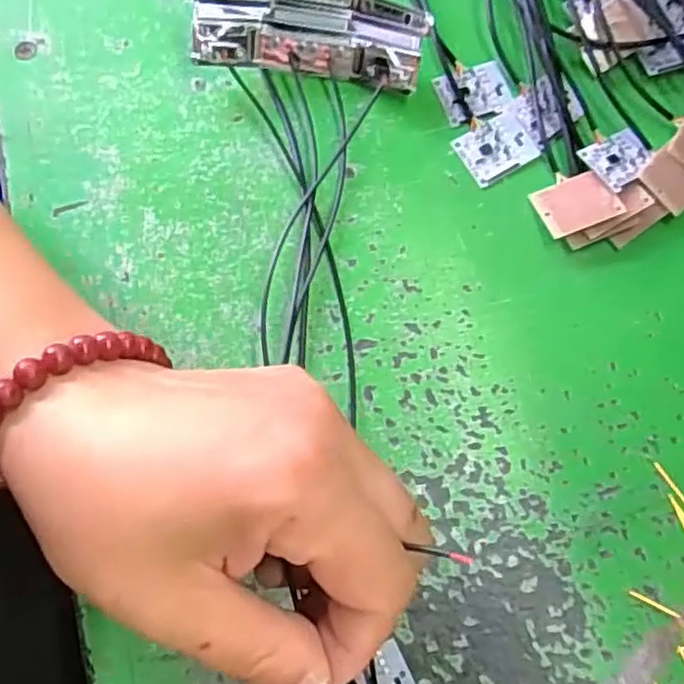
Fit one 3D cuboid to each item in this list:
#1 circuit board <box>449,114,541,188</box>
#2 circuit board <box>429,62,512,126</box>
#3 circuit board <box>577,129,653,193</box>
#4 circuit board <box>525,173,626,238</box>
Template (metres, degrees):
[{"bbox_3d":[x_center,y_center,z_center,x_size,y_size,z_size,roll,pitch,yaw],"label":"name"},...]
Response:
[{"bbox_3d":[0.067,-0.086,0.305,0.032,0.004,0.025,-29,79,-8],"label":"circuit board"},{"bbox_3d":[0.059,-0.112,0.312,0.034,0.004,0.025,-23,78,-7],"label":"circuit board"},{"bbox_3d":[0.122,-0.080,0.303,0.029,0.004,0.024,-29,73,-17],"label":"circuit board"},{"bbox_3d":[0.100,-0.059,0.296,0.031,0.004,0.024,-23,62,0],"label":"circuit board"}]

